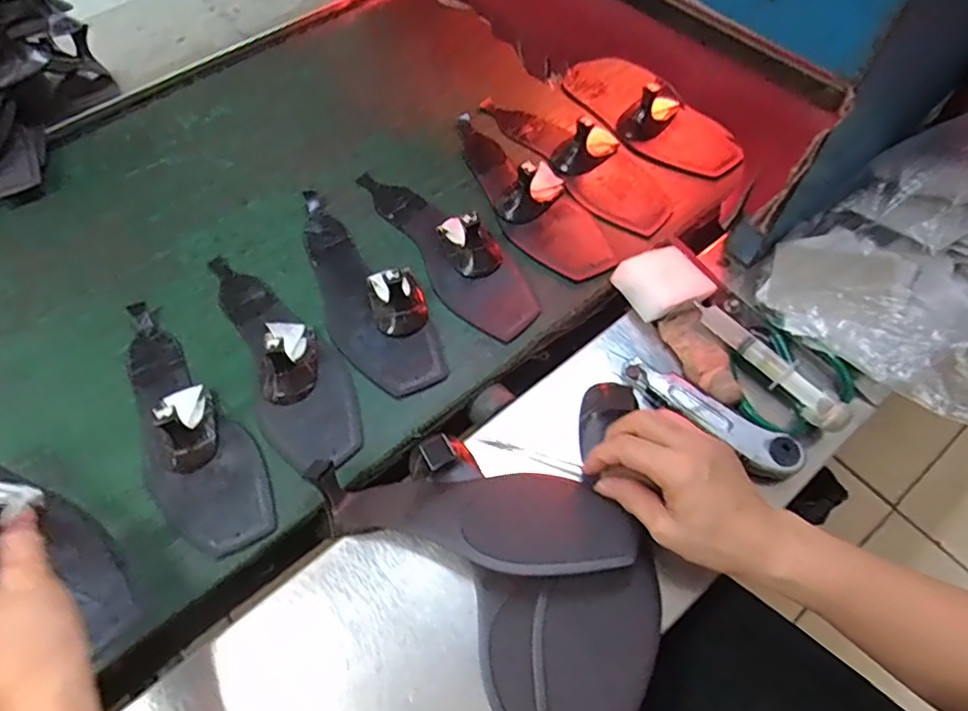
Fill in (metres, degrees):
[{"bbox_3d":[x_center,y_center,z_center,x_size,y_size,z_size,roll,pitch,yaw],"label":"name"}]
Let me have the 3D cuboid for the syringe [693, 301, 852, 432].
[{"bbox_3d":[0.234,0.005,0.473,0.026,0.023,0.140,-33,65,-16],"label":"syringe"}]

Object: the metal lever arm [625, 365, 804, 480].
[{"bbox_3d":[0.176,0.051,0.454,0.141,0.019,0.036,30,65,17],"label":"metal lever arm"}]

